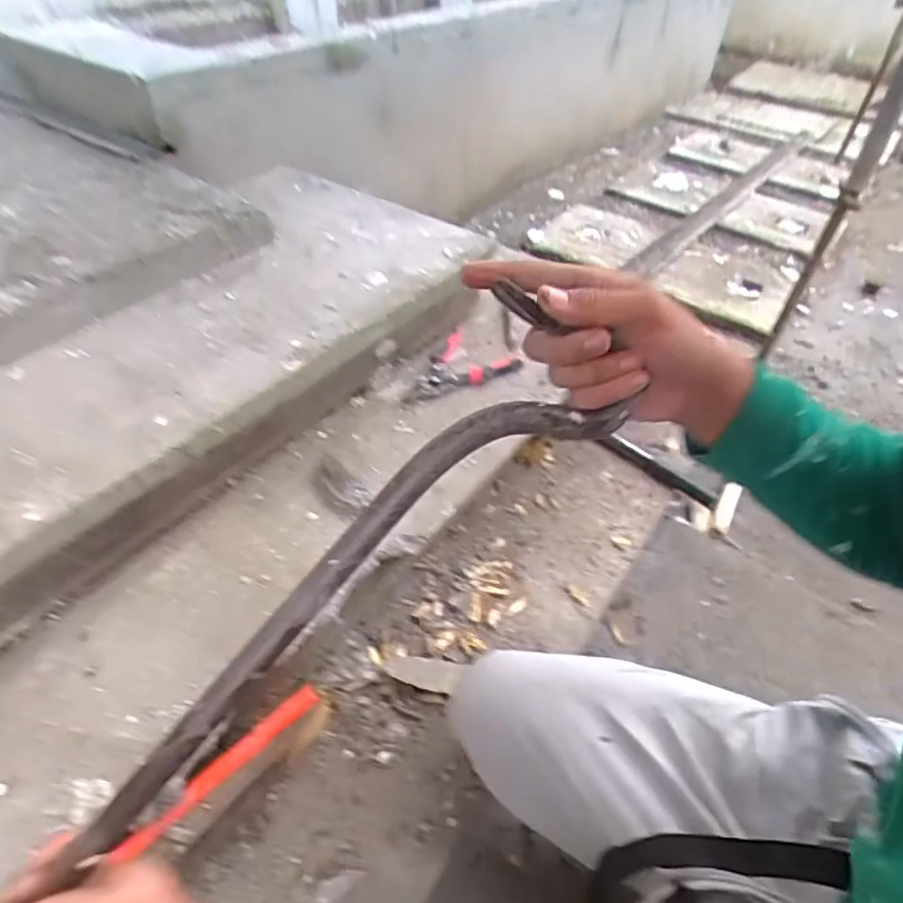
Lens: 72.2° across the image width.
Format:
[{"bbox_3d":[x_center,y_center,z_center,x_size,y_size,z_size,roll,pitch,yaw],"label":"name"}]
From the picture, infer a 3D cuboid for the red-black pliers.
[{"bbox_3d":[0.033,-0.140,1.094,0.145,0.029,0.213,17,46,12],"label":"red-black pliers"}]

